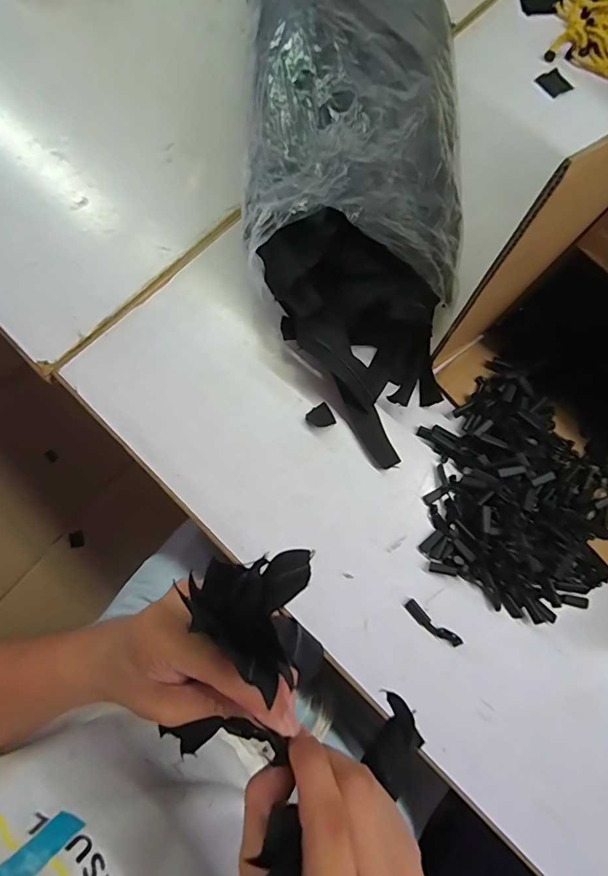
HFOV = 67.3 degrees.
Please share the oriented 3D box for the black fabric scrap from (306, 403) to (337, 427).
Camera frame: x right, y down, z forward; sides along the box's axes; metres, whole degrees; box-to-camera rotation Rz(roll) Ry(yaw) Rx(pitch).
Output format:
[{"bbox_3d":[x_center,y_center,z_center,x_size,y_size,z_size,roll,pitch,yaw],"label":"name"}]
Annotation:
[{"bbox_3d":[0.015,-0.020,0.439,0.024,0.004,0.023,-27,78,-6],"label":"black fabric scrap"}]

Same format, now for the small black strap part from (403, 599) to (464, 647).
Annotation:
[{"bbox_3d":[0.111,0.160,0.392,0.053,0.004,0.012,38,80,9],"label":"small black strap part"}]

